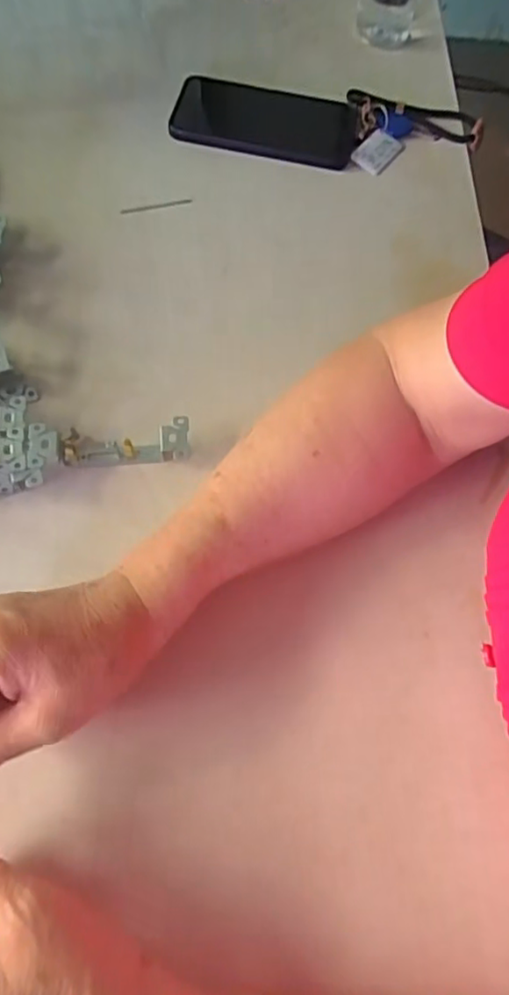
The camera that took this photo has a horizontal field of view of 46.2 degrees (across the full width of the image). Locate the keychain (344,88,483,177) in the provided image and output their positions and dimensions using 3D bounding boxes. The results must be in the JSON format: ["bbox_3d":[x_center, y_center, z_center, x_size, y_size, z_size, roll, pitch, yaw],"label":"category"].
[{"bbox_3d":[0.150,-0.341,0.550,0.119,0.020,0.087,1,68,-2],"label":"keychain"}]

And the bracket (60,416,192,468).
[{"bbox_3d":[-0.088,-0.038,0.410,0.085,0.023,0.026,1,68,-2],"label":"bracket"}]

